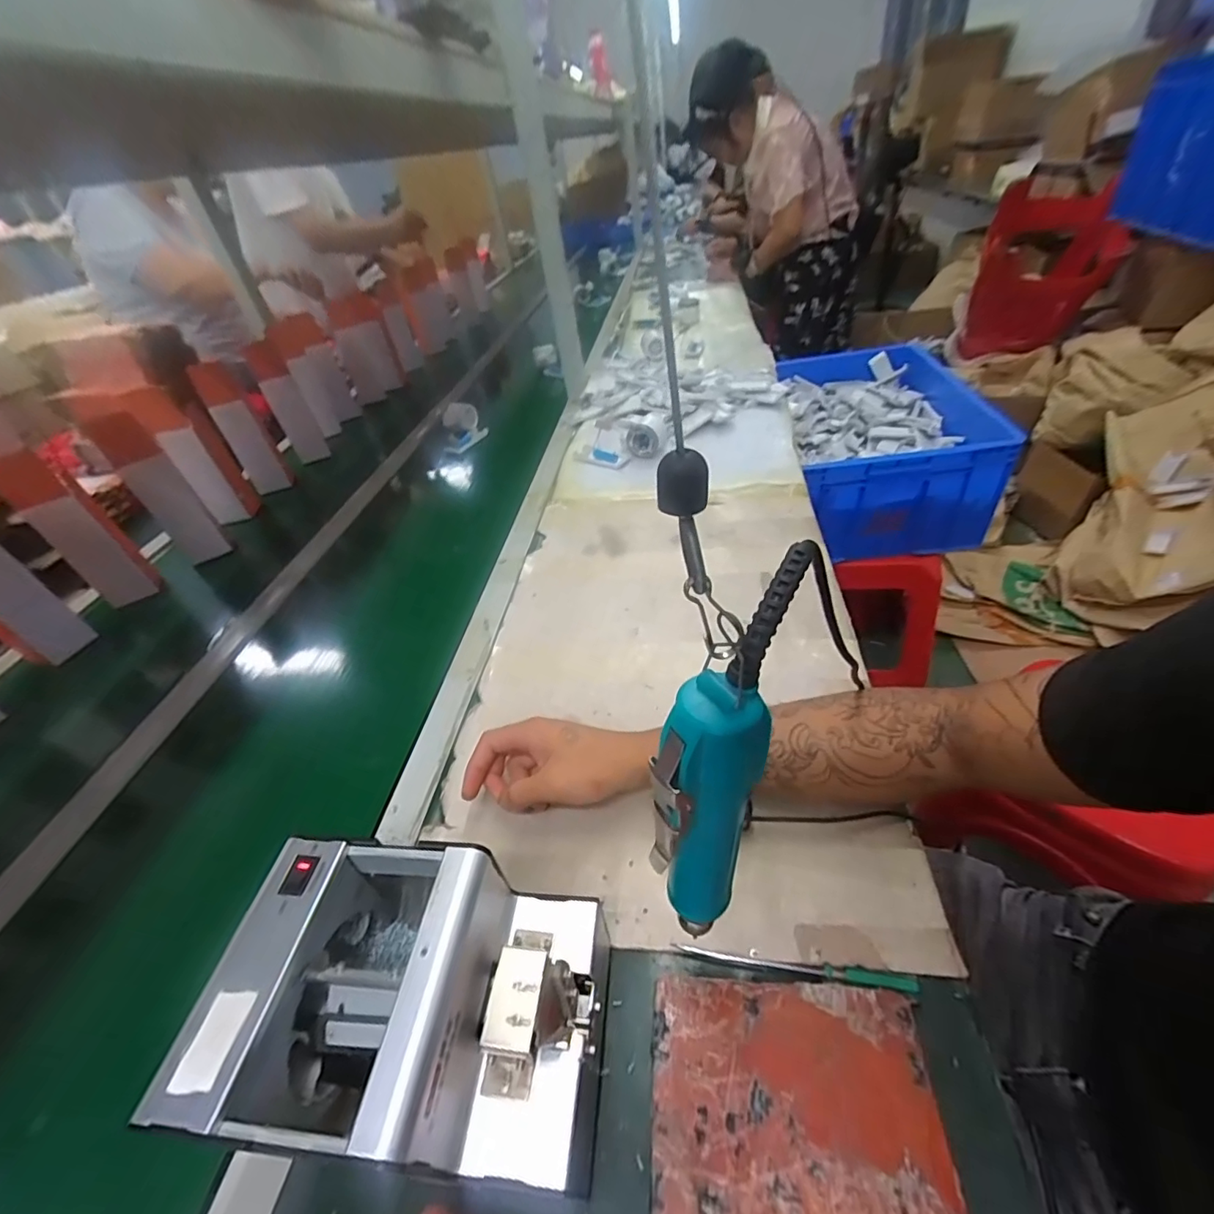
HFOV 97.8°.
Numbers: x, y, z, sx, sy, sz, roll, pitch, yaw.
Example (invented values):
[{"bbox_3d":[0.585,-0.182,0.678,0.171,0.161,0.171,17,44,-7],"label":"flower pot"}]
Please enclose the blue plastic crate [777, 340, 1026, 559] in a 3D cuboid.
[{"bbox_3d":[0.577,-0.352,1.150,0.344,0.207,0.513,-1,42,12],"label":"blue plastic crate"}]

